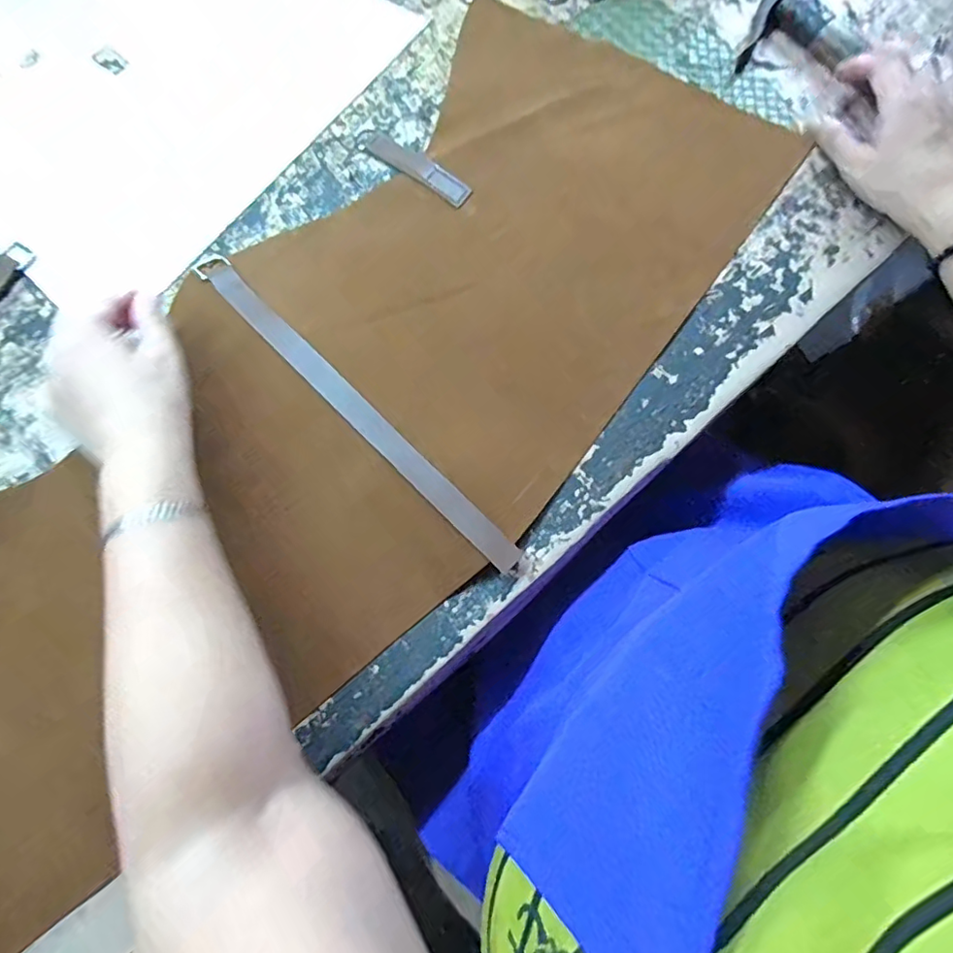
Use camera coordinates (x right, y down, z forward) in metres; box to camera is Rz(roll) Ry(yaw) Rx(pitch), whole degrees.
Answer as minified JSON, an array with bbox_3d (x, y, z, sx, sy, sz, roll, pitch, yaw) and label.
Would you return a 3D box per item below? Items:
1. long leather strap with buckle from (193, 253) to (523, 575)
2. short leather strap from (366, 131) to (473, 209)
[{"bbox_3d":[-0.089,-0.052,0.390,0.021,0.014,0.318,-44,80,-10],"label":"long leather strap with buckle"},{"bbox_3d":[-0.047,-0.249,0.439,0.100,0.008,0.023,38,79,9],"label":"short leather strap"}]

